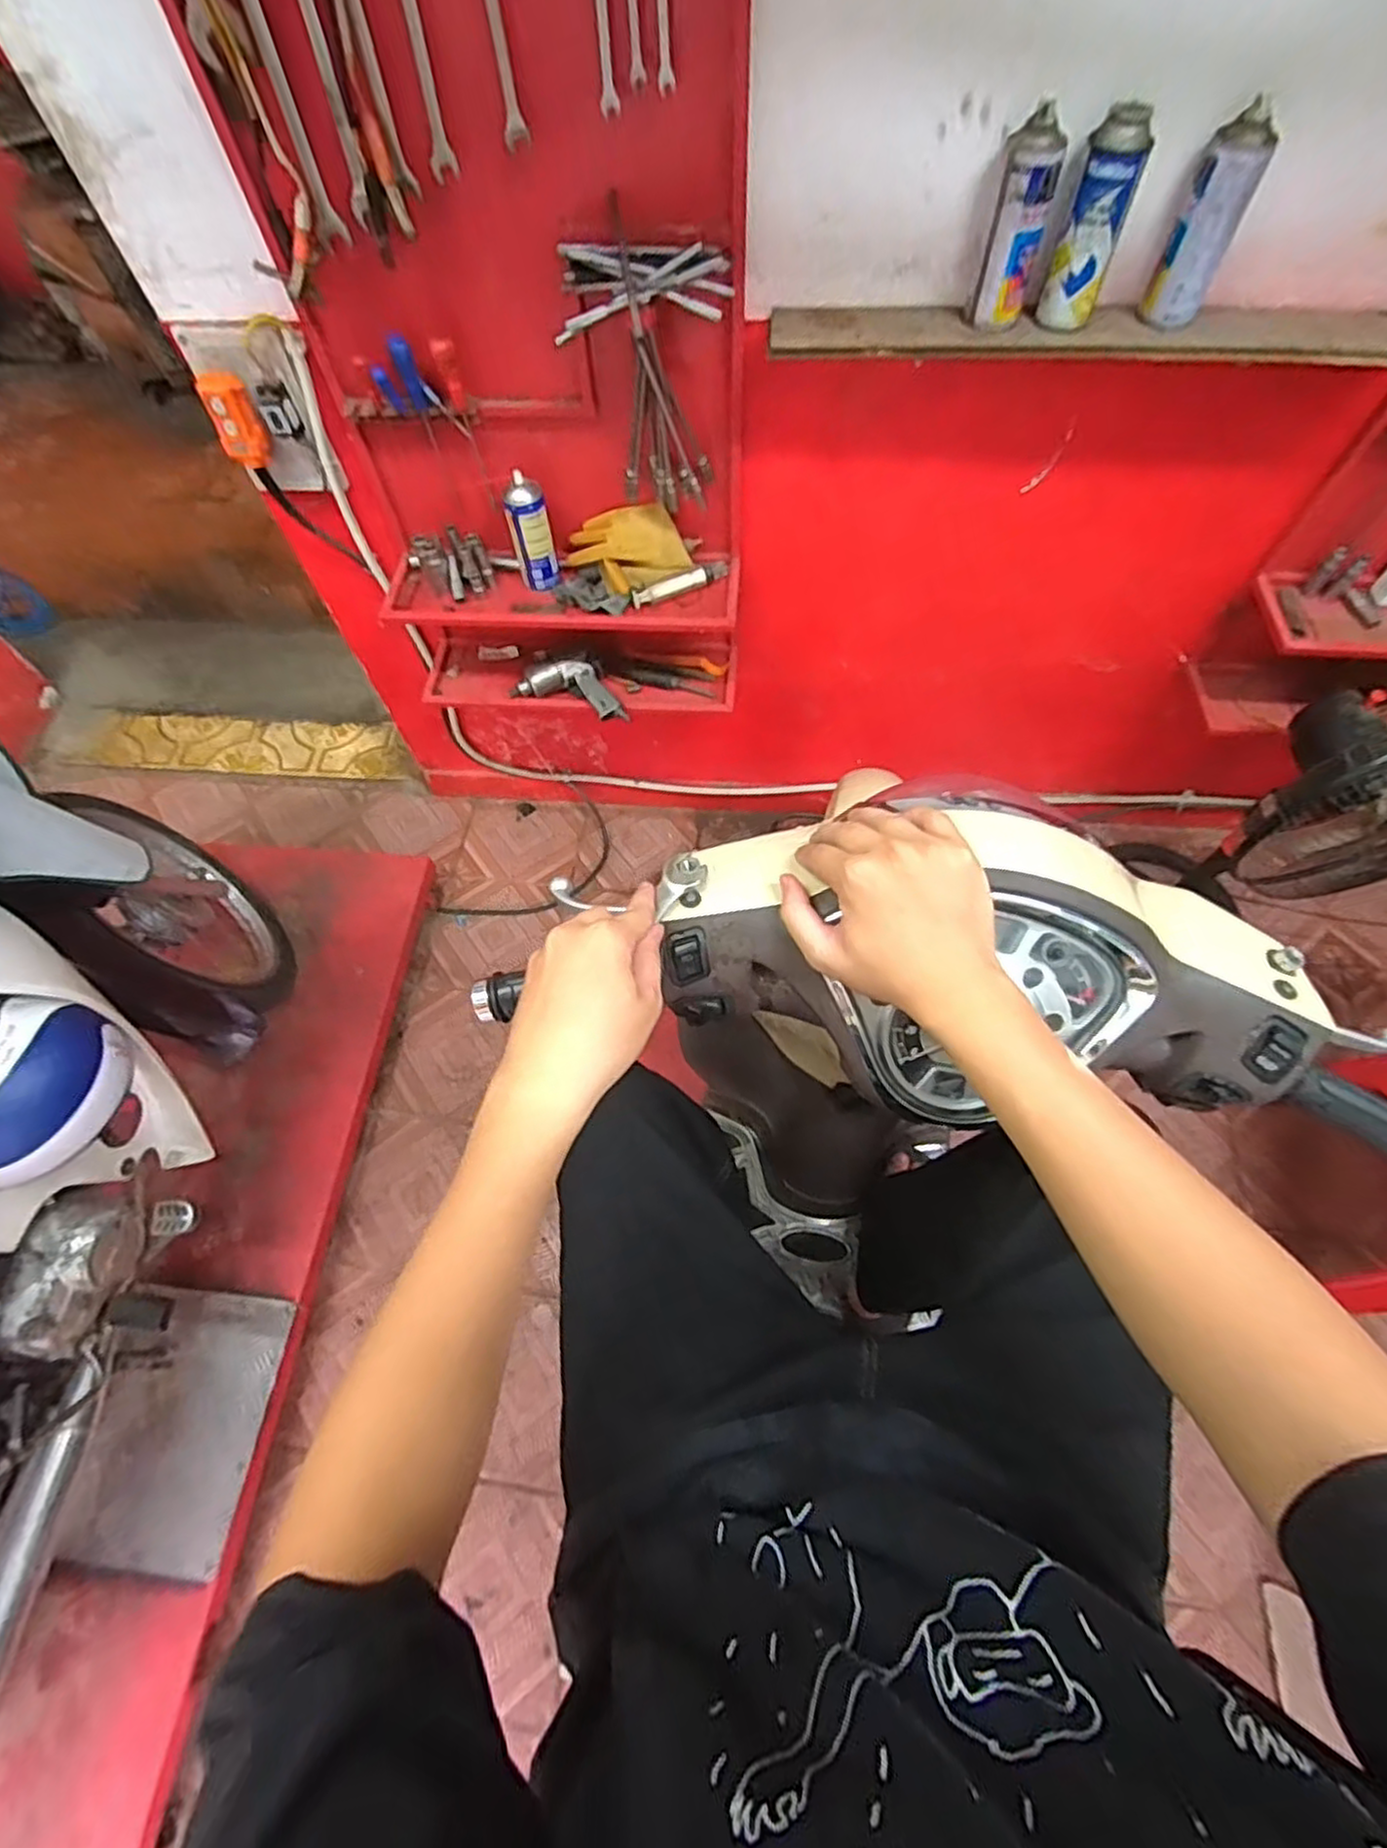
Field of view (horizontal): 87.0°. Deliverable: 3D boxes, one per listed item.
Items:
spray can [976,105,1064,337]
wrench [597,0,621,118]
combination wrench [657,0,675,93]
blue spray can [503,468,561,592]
[{"bbox_3d":[0.364,-0.778,0.818,0.062,0.170,0.055,17,66,10],"label":"spray can"},{"bbox_3d":[-0.088,-0.883,0.710,0.018,0.133,0.013,-14,64,-5],"label":"wrench"},{"bbox_3d":[-0.030,-0.889,0.706,0.017,0.113,0.009,-9,64,-2],"label":"combination wrench"},{"bbox_3d":[-0.258,-0.623,1.170,0.065,0.159,0.053,-19,65,-7],"label":"blue spray can"}]

